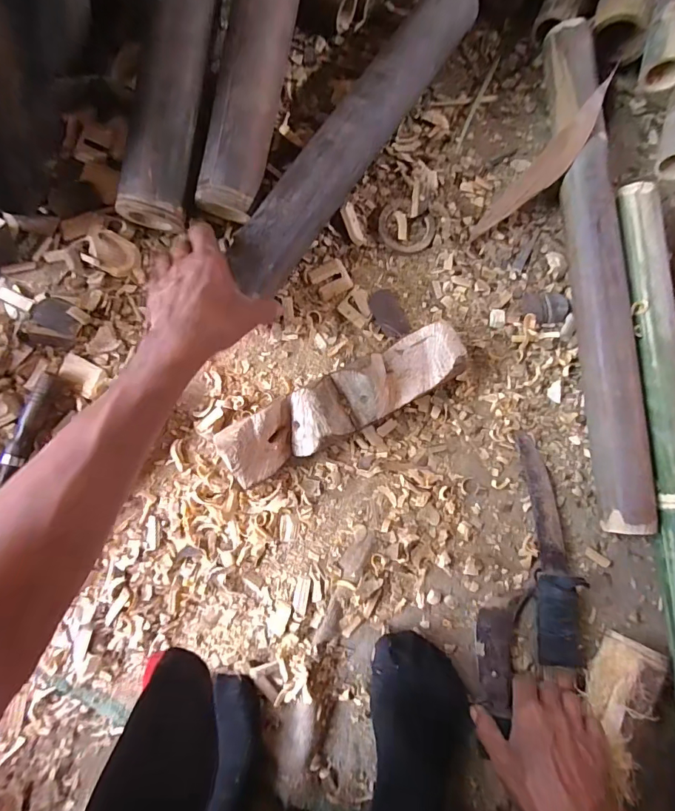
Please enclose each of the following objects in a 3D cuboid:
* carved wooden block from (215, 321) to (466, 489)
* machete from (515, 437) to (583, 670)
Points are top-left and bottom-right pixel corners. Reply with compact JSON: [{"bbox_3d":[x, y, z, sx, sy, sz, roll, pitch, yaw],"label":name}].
[{"bbox_3d":[0.011,-0.004,0.508,0.294,0.059,0.069,-27,85,-7],"label":"carved wooden block"},{"bbox_3d":[0.263,0.170,0.523,0.056,0.028,0.268,-2,83,-4],"label":"machete"}]

